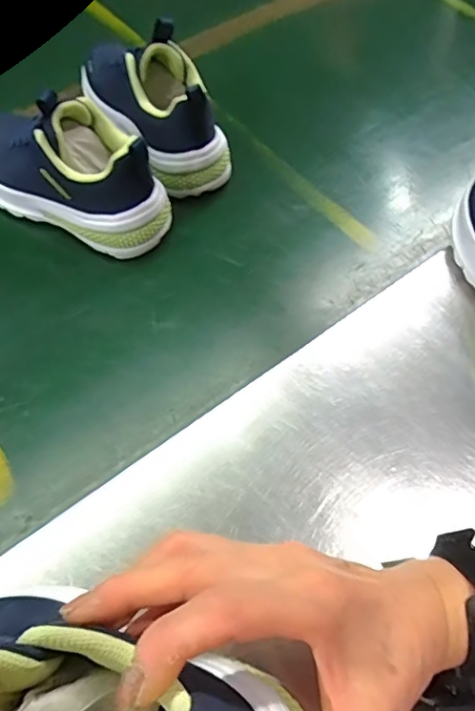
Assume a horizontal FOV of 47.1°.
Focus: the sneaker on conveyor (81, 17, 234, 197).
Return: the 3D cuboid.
[{"bbox_3d":[-0.076,-0.234,0.481,0.067,0.111,0.180,-28,63,-20],"label":"sneaker on conveyor"}]

